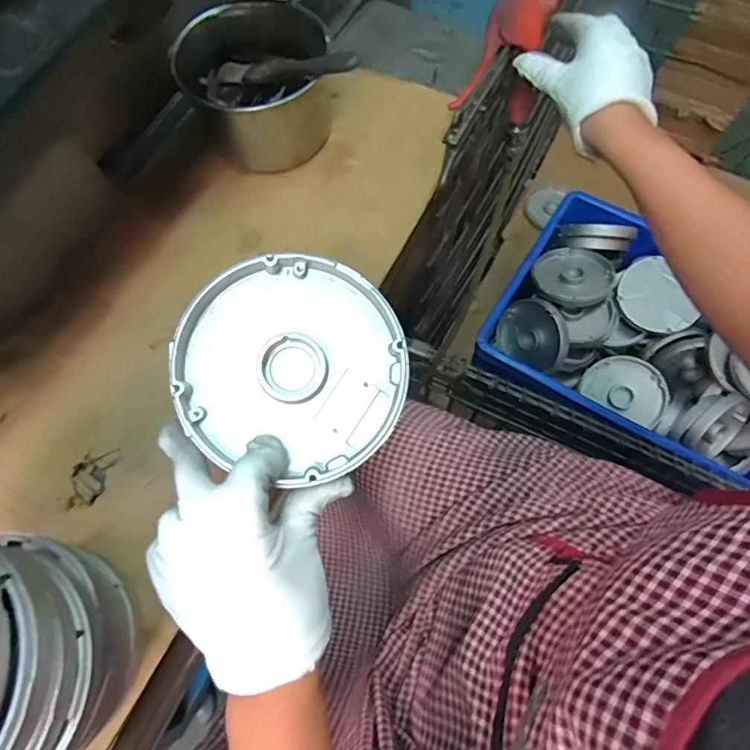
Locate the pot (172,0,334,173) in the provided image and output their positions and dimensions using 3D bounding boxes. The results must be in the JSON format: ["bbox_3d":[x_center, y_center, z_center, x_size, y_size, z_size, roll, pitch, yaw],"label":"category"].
[{"bbox_3d":[-0.106,-0.288,0.495,0.117,0.100,0.138,38,74,15],"label":"pot"}]

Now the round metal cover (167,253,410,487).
[{"bbox_3d":[-0.051,-0.004,0.308,0.136,0.023,0.133,0,87,-6],"label":"round metal cover"}]

